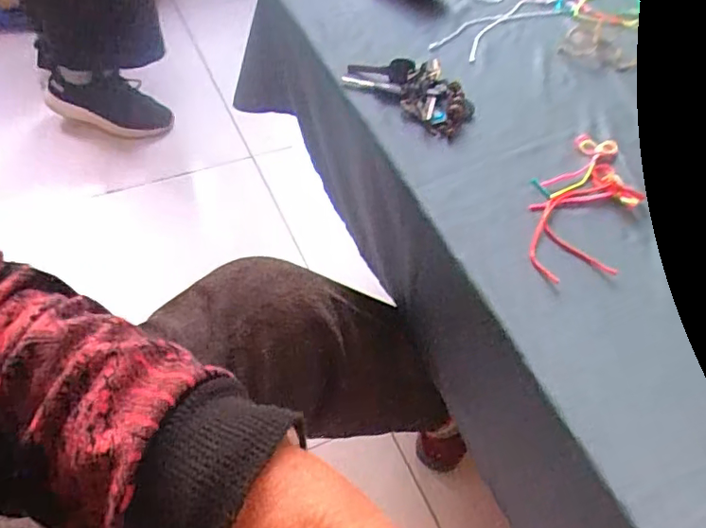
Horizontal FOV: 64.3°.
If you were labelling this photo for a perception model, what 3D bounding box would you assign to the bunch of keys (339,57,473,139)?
[{"bbox_3d":[0.069,-0.196,0.618,0.147,0.018,0.088,35,60,22],"label":"bunch of keys"}]

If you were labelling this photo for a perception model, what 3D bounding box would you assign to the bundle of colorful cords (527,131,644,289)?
[{"bbox_3d":[0.215,-0.059,0.522,0.089,0.008,0.204,26,56,17],"label":"bundle of colorful cords"}]

